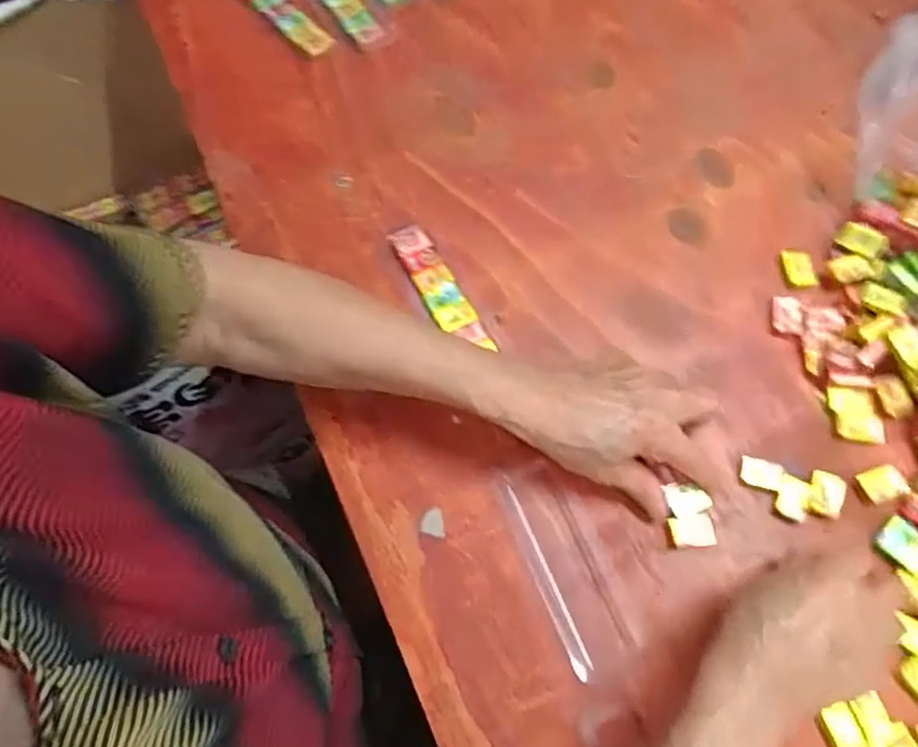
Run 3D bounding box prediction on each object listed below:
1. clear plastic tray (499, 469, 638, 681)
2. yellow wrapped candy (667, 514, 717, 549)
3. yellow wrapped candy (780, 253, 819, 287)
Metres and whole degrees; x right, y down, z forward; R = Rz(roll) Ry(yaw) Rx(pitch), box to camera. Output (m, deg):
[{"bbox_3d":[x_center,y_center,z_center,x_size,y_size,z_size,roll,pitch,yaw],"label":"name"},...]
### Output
[{"bbox_3d":[0.065,0.119,0.426,0.042,0.011,0.124,-22,70,-6],"label":"clear plastic tray"},{"bbox_3d":[0.147,0.100,0.432,0.026,0.005,0.020,-8,69,-1],"label":"yellow wrapped candy"},{"bbox_3d":[0.245,-0.075,0.493,0.024,0.008,0.025,-6,69,0],"label":"yellow wrapped candy"}]

